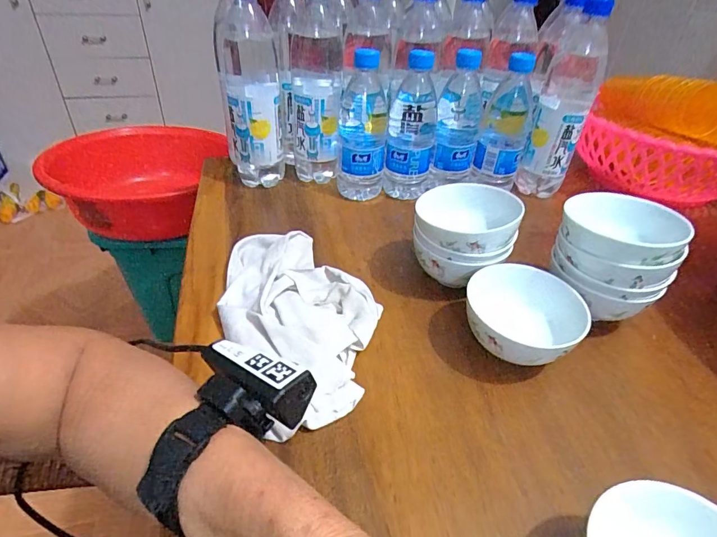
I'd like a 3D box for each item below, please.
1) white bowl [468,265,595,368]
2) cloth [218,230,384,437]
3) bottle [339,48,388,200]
[{"bbox_3d":[0.139,0.045,0.377,0.095,0.058,0.093,12,38,10],"label":"white bowl"},{"bbox_3d":[-0.056,0.034,0.398,0.127,0.027,0.226,-16,42,-25],"label":"cloth"},{"bbox_3d":[0.006,-0.179,0.557,0.059,0.178,0.071,5,38,-1],"label":"bottle"}]

